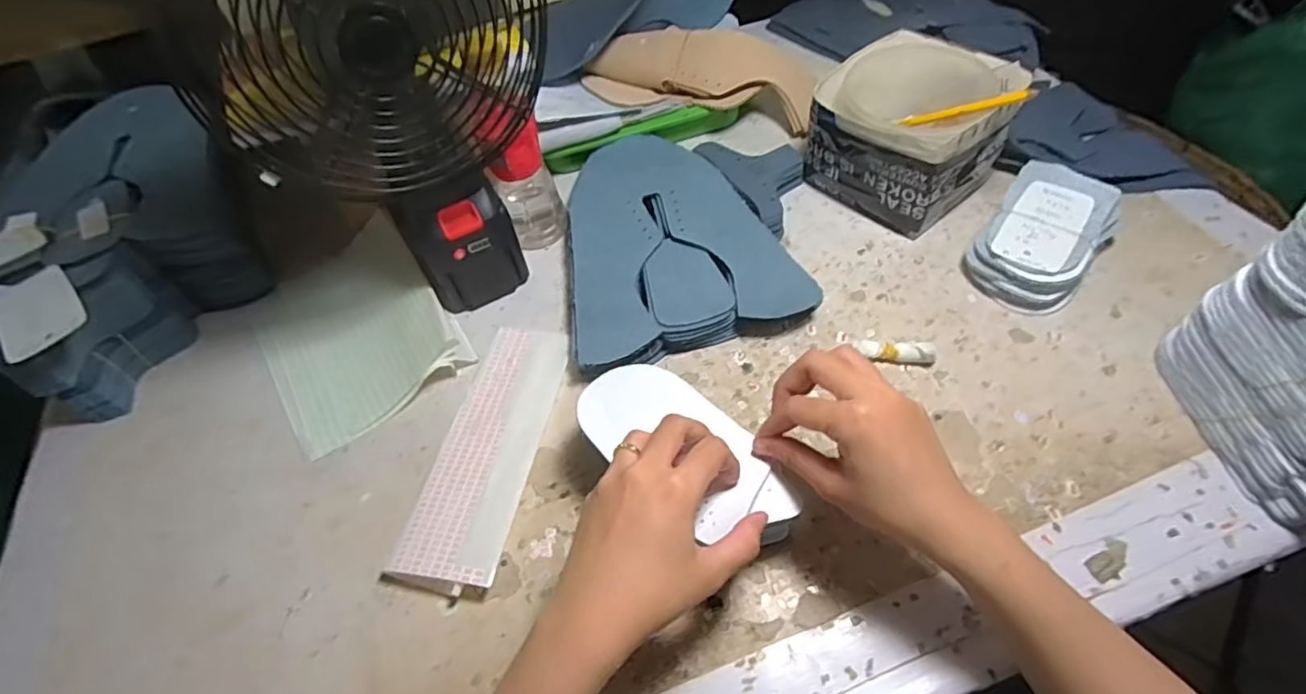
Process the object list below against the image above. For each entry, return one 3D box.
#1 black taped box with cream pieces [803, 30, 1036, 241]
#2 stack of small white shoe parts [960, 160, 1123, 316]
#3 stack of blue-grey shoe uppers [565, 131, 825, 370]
[{"bbox_3d":[0.226,-0.192,0.553,0.135,0.102,0.138,-39,62,-20],"label":"black taped box with cream pieces"},{"bbox_3d":[0.326,-0.094,0.514,0.087,0.038,0.141,38,67,25],"label":"stack of small white shoe parts"},{"bbox_3d":[0.003,-0.097,0.551,0.189,0.029,0.243,-18,57,-7],"label":"stack of blue-grey shoe uppers"}]

